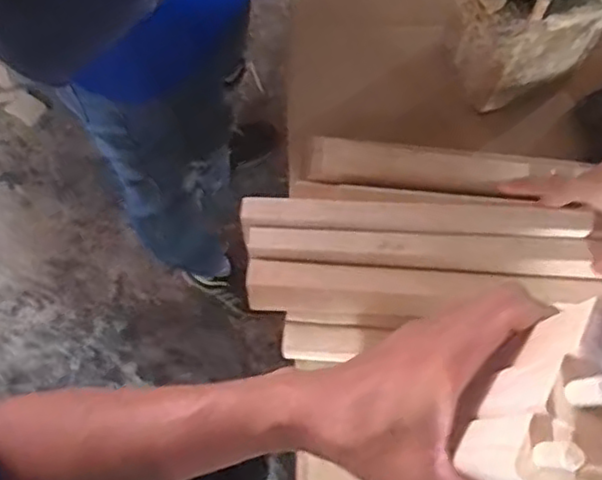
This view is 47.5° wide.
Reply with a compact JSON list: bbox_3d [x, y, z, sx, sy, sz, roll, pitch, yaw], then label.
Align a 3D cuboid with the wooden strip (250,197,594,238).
[{"bbox_3d":[0.098,-0.020,0.615,0.298,0.021,0.033,3,73,1],"label":"wooden strip"}]

